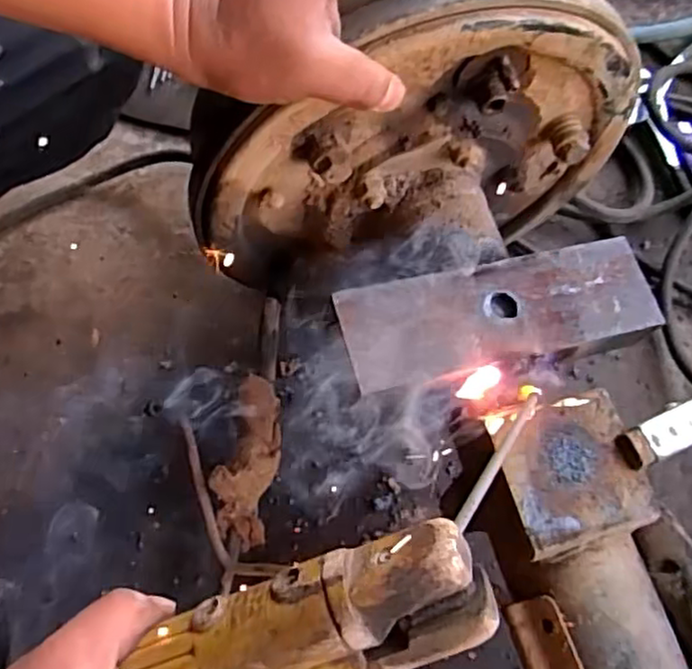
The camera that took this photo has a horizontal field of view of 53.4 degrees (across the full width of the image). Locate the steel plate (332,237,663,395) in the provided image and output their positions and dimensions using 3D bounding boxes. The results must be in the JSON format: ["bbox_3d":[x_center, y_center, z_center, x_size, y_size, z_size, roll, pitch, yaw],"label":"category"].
[{"bbox_3d":[0.093,-0.013,0.408,0.192,0.006,0.064,-11,69,-13],"label":"steel plate"}]

